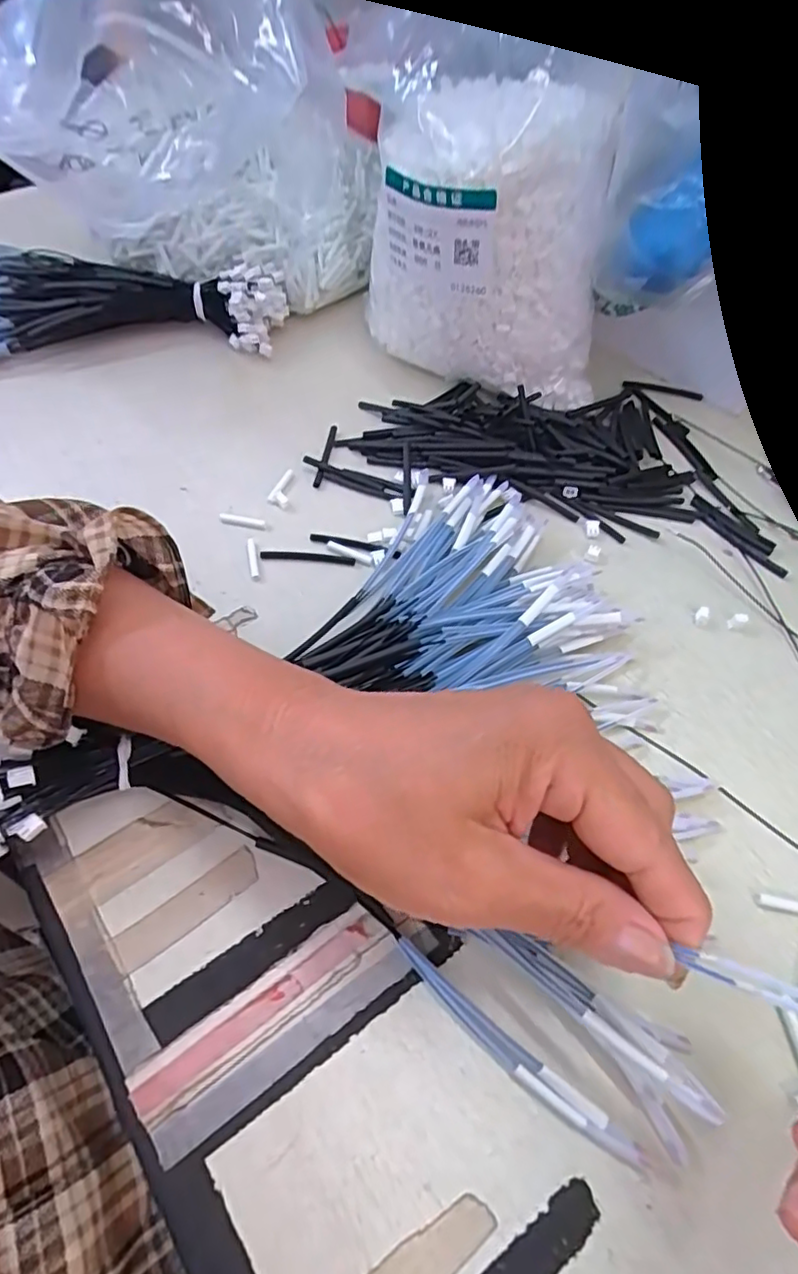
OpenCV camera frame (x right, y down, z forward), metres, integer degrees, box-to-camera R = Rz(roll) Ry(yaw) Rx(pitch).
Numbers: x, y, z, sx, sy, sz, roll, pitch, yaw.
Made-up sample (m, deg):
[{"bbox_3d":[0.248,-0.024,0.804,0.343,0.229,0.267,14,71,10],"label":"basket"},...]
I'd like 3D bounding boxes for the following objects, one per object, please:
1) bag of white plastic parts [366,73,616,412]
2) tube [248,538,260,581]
[{"bbox_3d":[0.044,-0.207,0.340,0.138,0.146,0.048,24,61,14],"label":"bag of white plastic parts"},{"bbox_3d":[-0.076,-0.041,0.322,0.005,0.004,0.026,-10,58,-7],"label":"tube"}]

